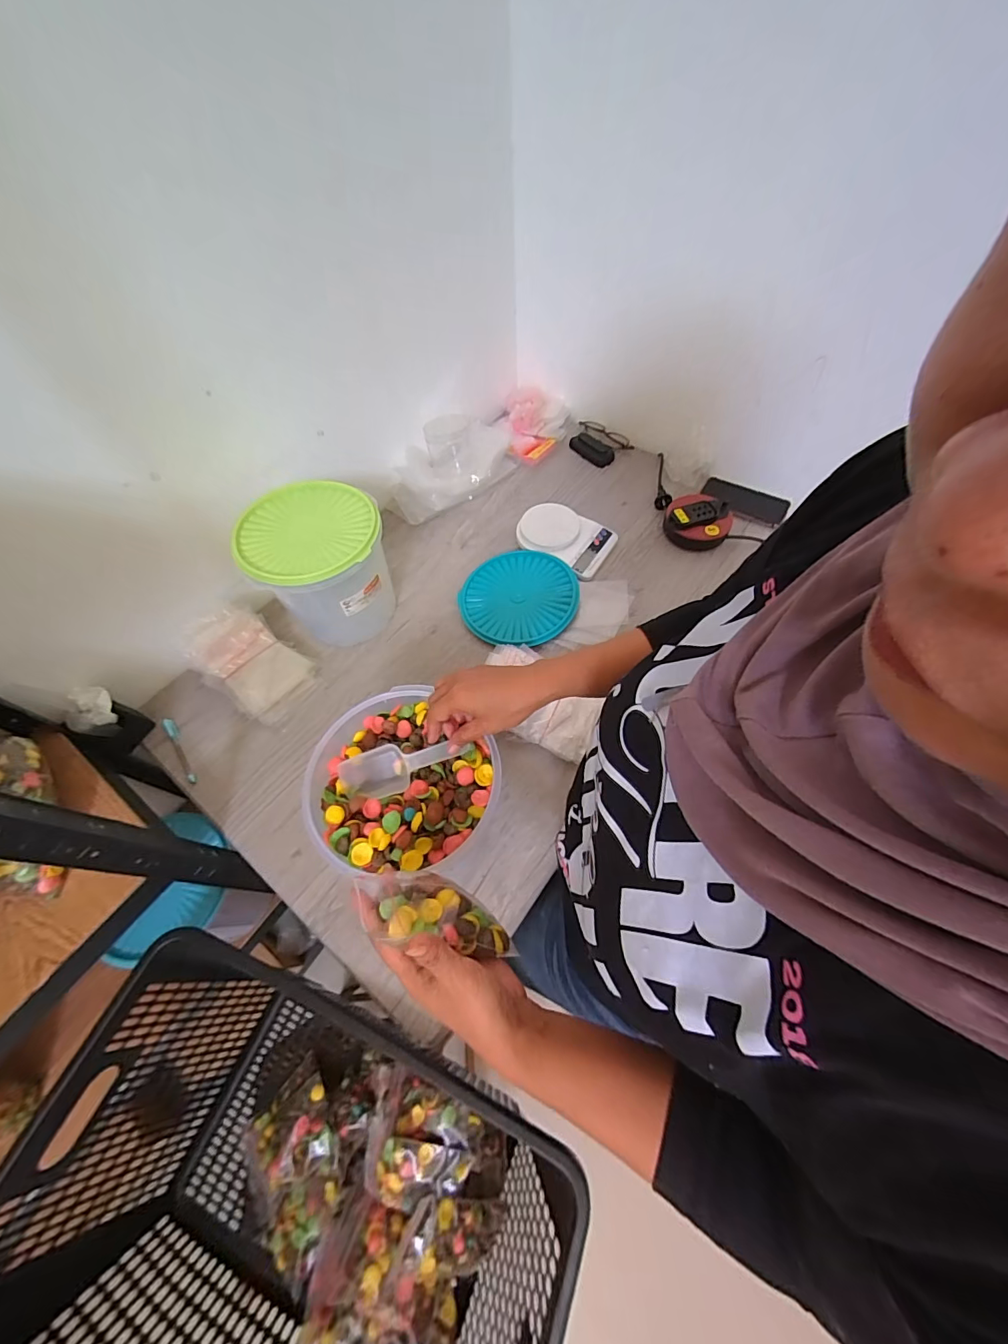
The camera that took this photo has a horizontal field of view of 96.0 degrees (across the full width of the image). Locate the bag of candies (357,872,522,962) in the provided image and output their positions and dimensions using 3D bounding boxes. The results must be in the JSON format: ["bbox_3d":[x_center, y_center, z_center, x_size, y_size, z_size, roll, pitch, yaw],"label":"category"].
[{"bbox_3d":[-0.053,0.197,0.371,0.132,0.046,0.058,22,62,-8],"label":"bag of candies"}]

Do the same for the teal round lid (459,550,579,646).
[{"bbox_3d":[0.027,-0.132,0.815,0.200,0.031,0.205,-1,61,2],"label":"teal round lid"}]

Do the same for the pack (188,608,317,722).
[{"bbox_3d":[-0.409,-0.018,0.737,0.179,0.024,0.127,40,64,-4],"label":"pack"}]

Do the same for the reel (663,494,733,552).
[{"bbox_3d":[0.367,-0.287,0.864,0.113,0.059,0.112,-1,61,2],"label":"reel"}]

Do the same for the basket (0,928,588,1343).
[{"bbox_3d":[-0.243,0.627,0.544,0.565,0.310,0.426,18,63,13],"label":"basket"}]

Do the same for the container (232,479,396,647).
[{"bbox_3d":[-0.280,-0.162,0.743,0.194,0.200,0.184,-1,61,2],"label":"container"}]

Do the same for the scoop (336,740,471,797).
[{"bbox_3d":[-0.115,0.109,0.510,0.147,0.042,0.050,-17,60,13],"label":"scoop"}]

